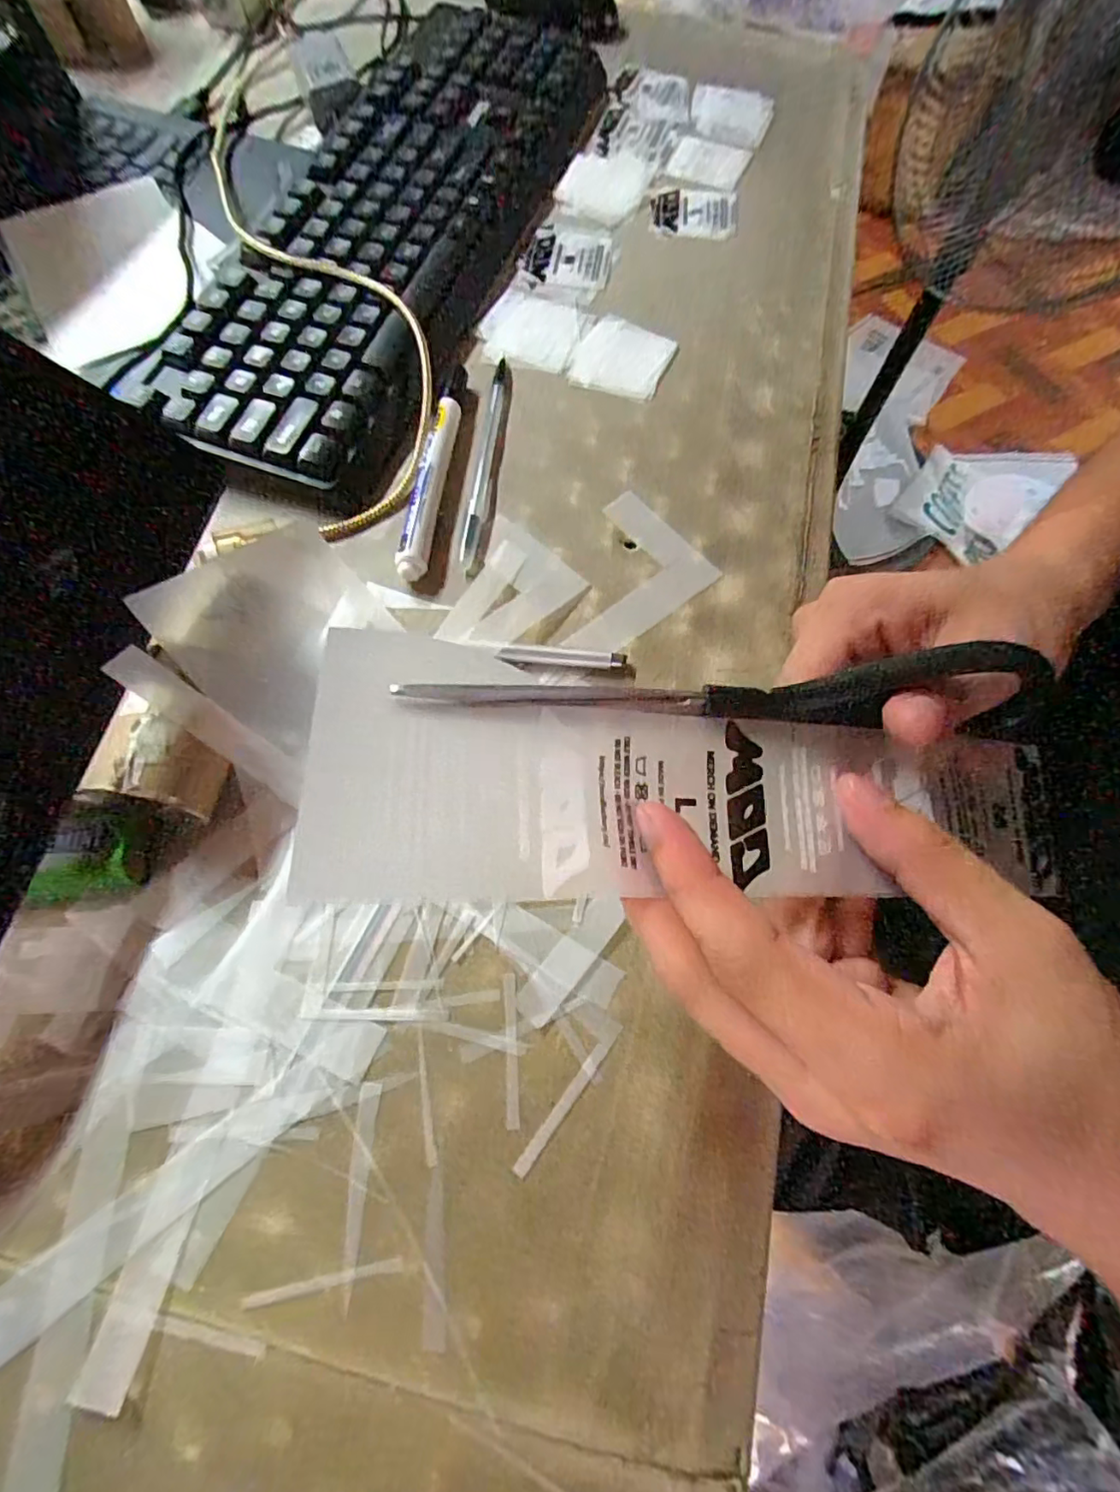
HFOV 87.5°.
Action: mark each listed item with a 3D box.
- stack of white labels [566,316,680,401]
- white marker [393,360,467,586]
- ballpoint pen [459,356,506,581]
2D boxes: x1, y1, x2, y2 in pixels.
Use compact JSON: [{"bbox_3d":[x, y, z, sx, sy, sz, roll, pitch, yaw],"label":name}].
[{"bbox_3d":[0.036,-0.230,0.346,0.055,0.004,0.059,24,70,7],"label":"stack of white labels"},{"bbox_3d":[-0.066,-0.152,0.310,0.016,0.013,0.146,6,69,1],"label":"white marker"},{"bbox_3d":[-0.041,-0.159,0.317,0.008,0.007,0.155,5,69,0],"label":"ballpoint pen"}]

